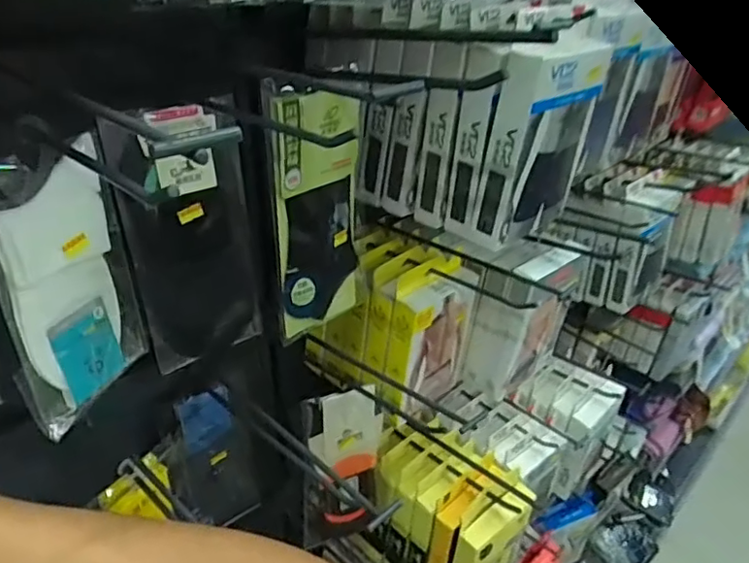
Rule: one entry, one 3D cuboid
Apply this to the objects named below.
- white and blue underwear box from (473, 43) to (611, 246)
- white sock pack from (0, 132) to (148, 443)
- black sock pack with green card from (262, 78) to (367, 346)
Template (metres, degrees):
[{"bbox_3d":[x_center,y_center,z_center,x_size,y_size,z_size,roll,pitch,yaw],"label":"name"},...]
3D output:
[{"bbox_3d":[0.156,-0.125,0.545,0.120,0.184,0.032,-24,48,-30],"label":"white and blue underwear box"},{"bbox_3d":[-0.223,0.001,0.439,0.022,0.194,0.113,8,30,12],"label":"white sock pack"},{"bbox_3d":[-0.049,-0.064,0.567,0.015,0.247,0.107,29,42,36],"label":"black sock pack with green card"}]

